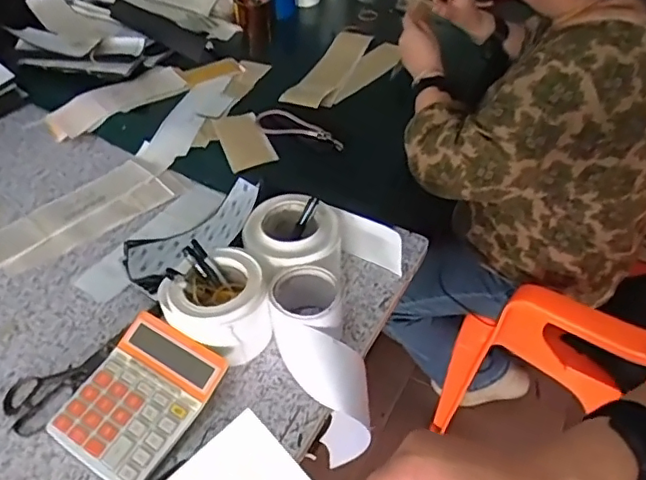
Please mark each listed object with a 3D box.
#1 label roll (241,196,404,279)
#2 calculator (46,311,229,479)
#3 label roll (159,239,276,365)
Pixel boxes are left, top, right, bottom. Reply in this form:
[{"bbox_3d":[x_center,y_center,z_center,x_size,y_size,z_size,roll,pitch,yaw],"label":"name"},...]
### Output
[{"bbox_3d":[0.004,0.014,0.792,0.215,0.102,0.118,1,45,2],"label":"label roll"},{"bbox_3d":[-0.218,0.184,0.665,0.143,0.048,0.170,23,50,23],"label":"calculator"},{"bbox_3d":[-0.125,0.081,0.722,0.117,0.111,0.117,-1,45,1],"label":"label roll"}]

